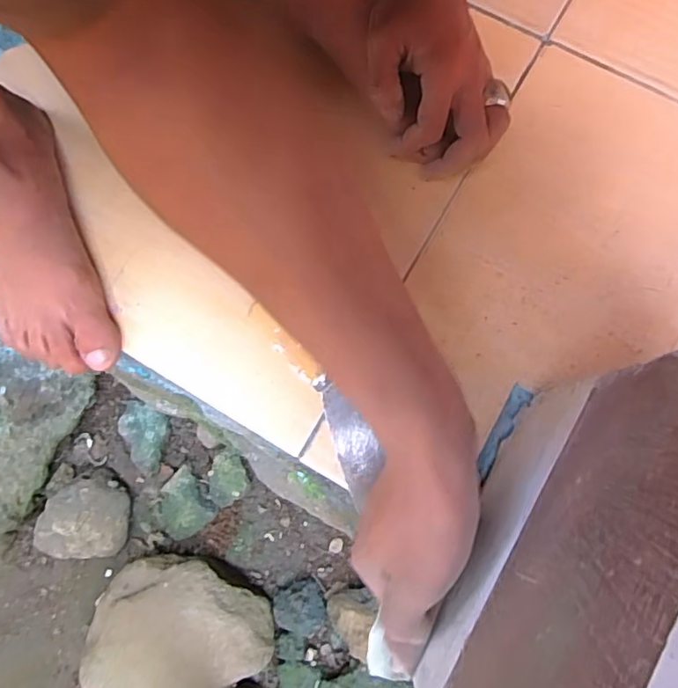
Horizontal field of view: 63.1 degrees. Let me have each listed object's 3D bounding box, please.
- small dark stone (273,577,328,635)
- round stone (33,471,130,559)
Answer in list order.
[{"bbox_3d":[-0.053,0.364,0.752,0.071,0.038,0.071,-1,78,3],"label":"small dark stone"},{"bbox_3d":[-0.362,0.244,0.777,0.111,0.059,0.115,-1,78,3],"label":"round stone"}]

